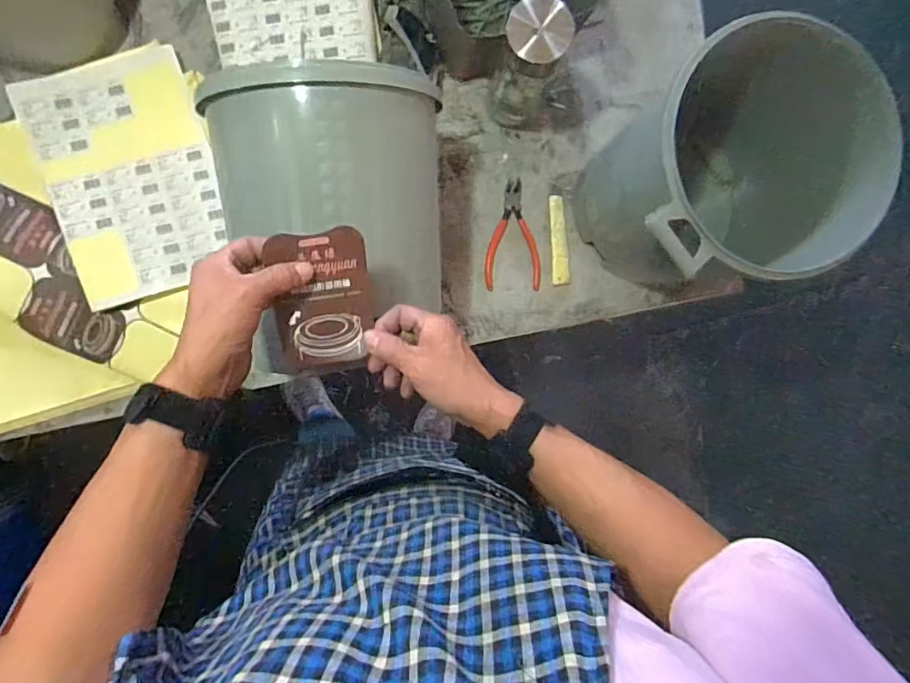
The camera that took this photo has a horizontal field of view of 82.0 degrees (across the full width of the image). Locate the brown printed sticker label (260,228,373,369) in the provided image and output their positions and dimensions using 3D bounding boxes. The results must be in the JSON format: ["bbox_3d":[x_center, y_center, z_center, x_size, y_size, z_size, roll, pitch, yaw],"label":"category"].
[{"bbox_3d":[-0.100,-0.031,0.398,0.069,0.005,0.101,-8,106,-14],"label":"brown printed sticker label"}]

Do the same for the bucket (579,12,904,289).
[{"bbox_3d":[0.285,-0.163,0.600,0.247,0.271,0.201,3,91,-8],"label":"bucket"}]

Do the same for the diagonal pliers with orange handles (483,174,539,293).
[{"bbox_3d":[0.076,-0.144,0.707,0.076,0.010,0.147,-4,92,-8],"label":"diagonal pliers with orange handles"}]

